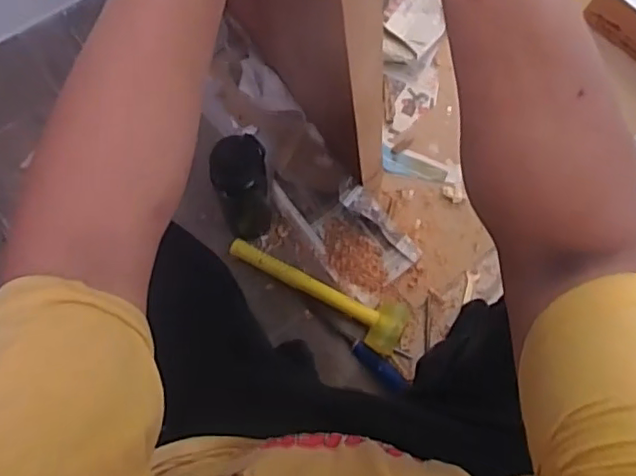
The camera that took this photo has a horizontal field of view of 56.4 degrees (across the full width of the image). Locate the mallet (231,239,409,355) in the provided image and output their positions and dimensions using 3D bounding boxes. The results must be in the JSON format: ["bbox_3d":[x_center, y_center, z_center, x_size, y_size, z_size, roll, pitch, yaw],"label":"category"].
[{"bbox_3d":[-0.009,0.095,0.977,0.316,0.046,0.081,24,76,5],"label":"mallet"}]

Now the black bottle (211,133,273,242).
[{"bbox_3d":[-0.113,-0.069,0.920,0.075,0.245,0.082,0,75,-1],"label":"black bottle"}]

